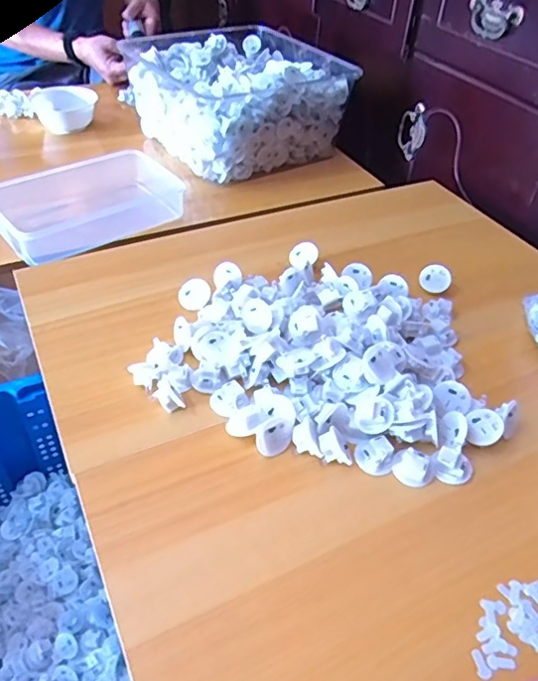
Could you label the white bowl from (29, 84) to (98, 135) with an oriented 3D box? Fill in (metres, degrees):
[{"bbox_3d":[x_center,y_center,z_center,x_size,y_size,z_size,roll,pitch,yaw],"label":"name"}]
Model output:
[{"bbox_3d":[-0.365,-0.420,1.005,0.113,0.047,0.121,-12,46,-17],"label":"white bowl"}]

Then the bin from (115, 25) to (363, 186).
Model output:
[{"bbox_3d":[-0.057,-0.420,0.961,0.302,0.140,0.314,-22,49,-25],"label":"bin"}]

